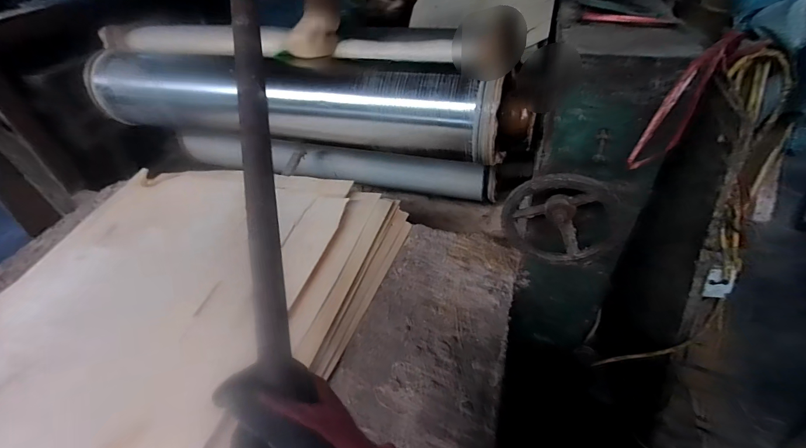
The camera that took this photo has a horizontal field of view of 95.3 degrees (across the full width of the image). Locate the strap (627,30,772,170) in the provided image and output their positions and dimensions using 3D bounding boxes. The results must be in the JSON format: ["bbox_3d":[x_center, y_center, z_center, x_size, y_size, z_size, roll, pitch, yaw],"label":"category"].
[{"bbox_3d":[0.354,-0.156,0.448,0.208,0.103,0.028,-48,48,4],"label":"strap"}]

